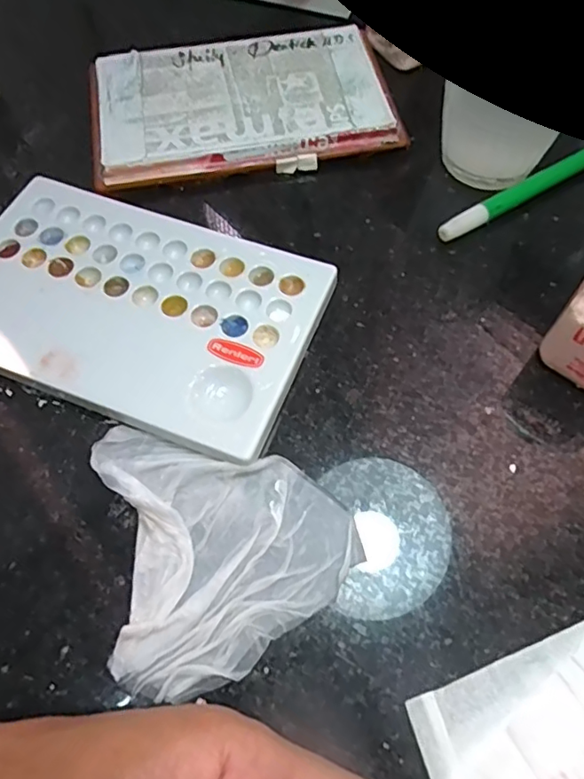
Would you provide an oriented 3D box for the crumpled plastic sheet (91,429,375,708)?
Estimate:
[{"bbox_3d":[-0.021,0.051,0.190,0.083,0.009,0.086,-11,64,-4],"label":"crumpled plastic sheet"}]

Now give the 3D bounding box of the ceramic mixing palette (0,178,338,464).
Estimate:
[{"bbox_3d":[-0.067,-0.034,0.232,0.150,0.012,0.091,19,66,10],"label":"ceramic mixing palette"}]

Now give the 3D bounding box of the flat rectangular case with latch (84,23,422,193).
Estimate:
[{"bbox_3d":[-0.026,-0.146,0.284,0.149,0.011,0.087,-10,64,-4],"label":"flat rectangular case with latch"}]

